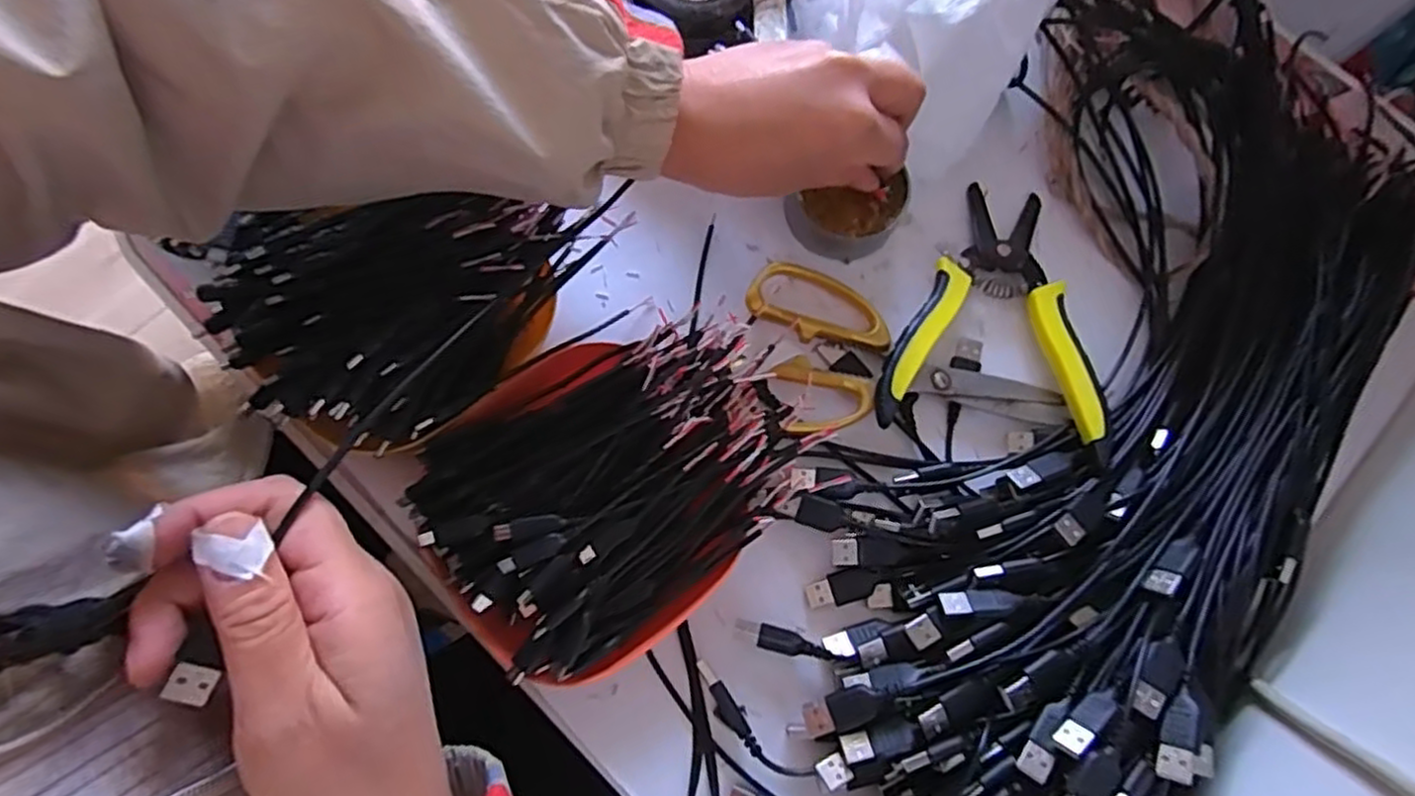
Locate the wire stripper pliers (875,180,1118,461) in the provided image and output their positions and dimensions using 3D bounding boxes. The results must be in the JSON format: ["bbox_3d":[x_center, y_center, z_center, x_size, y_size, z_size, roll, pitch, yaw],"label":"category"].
[{"bbox_3d":[0.157,-0.049,0.384,0.116,0.019,0.150,13,76,1],"label":"wire stripper pliers"}]

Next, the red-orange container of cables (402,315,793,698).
[{"bbox_3d":[-0.044,0.040,0.343,0.164,0.055,0.133,-36,80,-9],"label":"red-orange container of cables"}]

